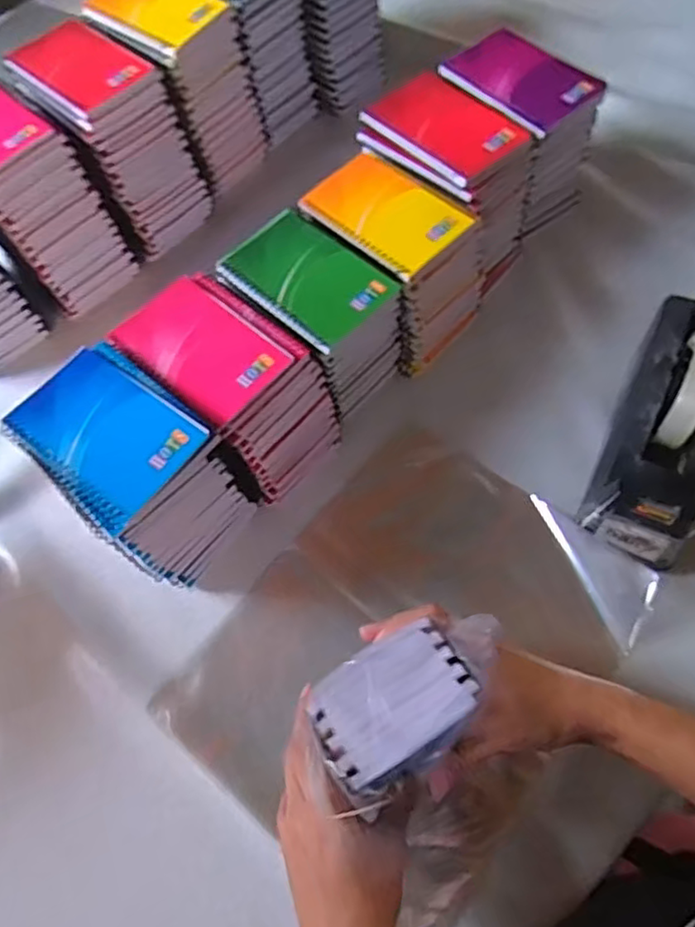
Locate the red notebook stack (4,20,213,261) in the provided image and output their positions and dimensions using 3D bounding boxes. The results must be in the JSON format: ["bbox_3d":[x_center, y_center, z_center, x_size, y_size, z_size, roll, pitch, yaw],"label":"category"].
[{"bbox_3d":[-0.239,-0.323,0.654,0.146,0.164,0.097,31,70,18],"label":"red notebook stack"}]

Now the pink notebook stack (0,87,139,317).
[{"bbox_3d":[-0.319,-0.264,0.641,0.143,0.171,0.098,39,73,20],"label":"pink notebook stack"}]

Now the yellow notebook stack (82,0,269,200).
[{"bbox_3d":[-0.189,-0.419,0.711,0.147,0.178,0.105,32,71,18],"label":"yellow notebook stack"}]

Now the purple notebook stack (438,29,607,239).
[{"bbox_3d":[0.170,-0.333,0.651,0.110,0.134,0.136,-37,67,-13],"label":"purple notebook stack"}]

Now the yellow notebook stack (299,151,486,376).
[{"bbox_3d":[0.041,-0.185,0.597,0.153,0.133,0.100,39,73,20],"label":"yellow notebook stack"}]

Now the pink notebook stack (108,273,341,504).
[{"bbox_3d":[-0.097,-0.062,0.542,0.152,0.131,0.095,39,73,20],"label":"pink notebook stack"}]

